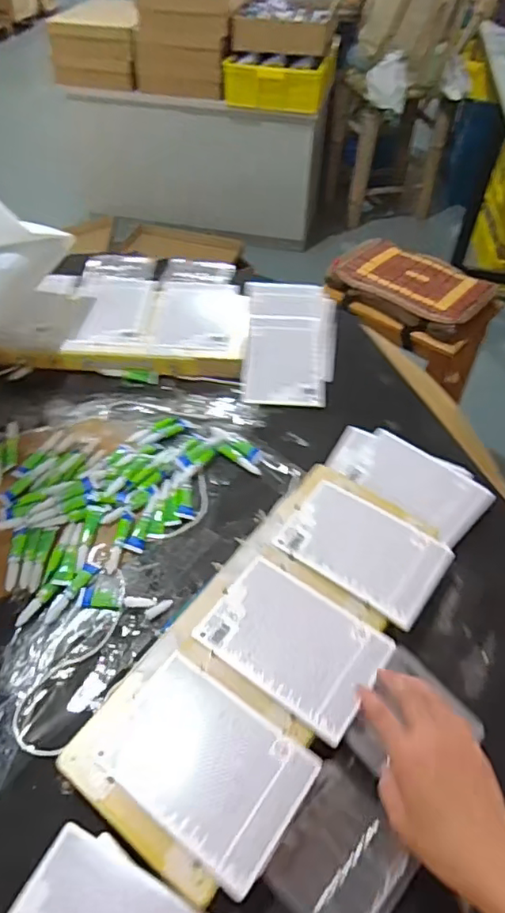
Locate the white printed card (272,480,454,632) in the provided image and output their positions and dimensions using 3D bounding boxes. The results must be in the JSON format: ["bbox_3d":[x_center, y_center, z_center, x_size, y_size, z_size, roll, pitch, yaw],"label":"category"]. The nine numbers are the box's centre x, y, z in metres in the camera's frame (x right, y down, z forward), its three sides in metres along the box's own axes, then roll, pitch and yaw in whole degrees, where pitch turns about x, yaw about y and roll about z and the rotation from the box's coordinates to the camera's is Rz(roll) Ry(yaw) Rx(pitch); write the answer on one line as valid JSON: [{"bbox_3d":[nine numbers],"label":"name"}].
[{"bbox_3d":[0.123,0.102,0.634,0.171,0.004,0.114,30,55,22],"label":"white printed card"}]

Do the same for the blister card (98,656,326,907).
[{"bbox_3d":[-0.042,0.263,0.489,0.166,0.010,0.117,29,55,22],"label":"blister card"}]

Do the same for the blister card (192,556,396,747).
[{"bbox_3d":[0.039,0.181,0.559,0.165,0.006,0.116,30,55,22],"label":"blister card"}]

